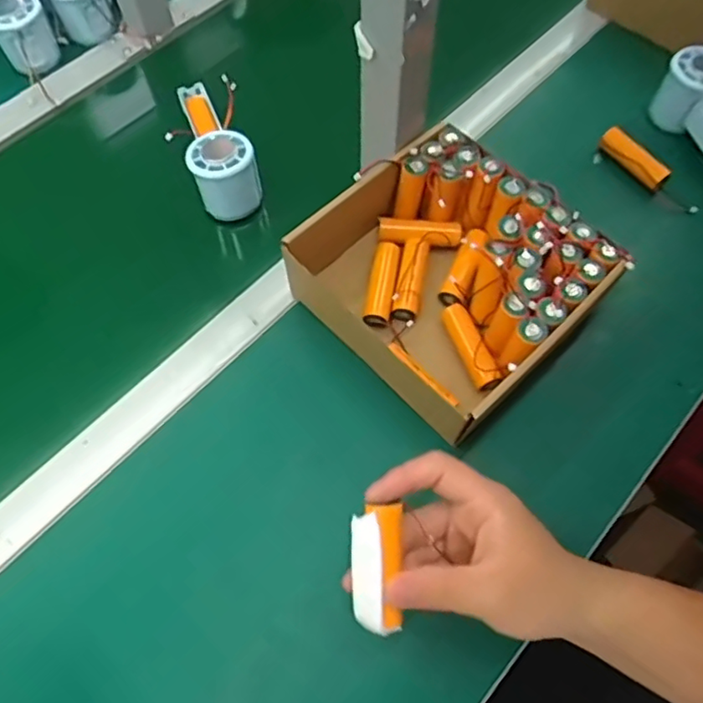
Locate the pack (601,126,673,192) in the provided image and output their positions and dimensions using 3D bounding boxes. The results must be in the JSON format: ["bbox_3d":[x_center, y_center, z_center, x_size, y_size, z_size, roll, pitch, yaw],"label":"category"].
[{"bbox_3d":[0.265,-0.183,0.560,0.023,0.020,0.078,-28,68,-13],"label":"pack"}]

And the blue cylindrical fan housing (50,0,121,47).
[{"bbox_3d":[-0.288,-0.373,0.637,0.058,0.059,0.066,-24,67,-11],"label":"blue cylindrical fan housing"}]

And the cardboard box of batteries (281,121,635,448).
[{"bbox_3d":[0.074,-0.061,0.470,0.207,0.080,0.187,41,71,17],"label":"cardboard box of batteries"}]

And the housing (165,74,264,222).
[{"bbox_3d":[-0.128,-0.195,0.550,0.064,0.056,0.165,-14,65,-7],"label":"housing"}]

